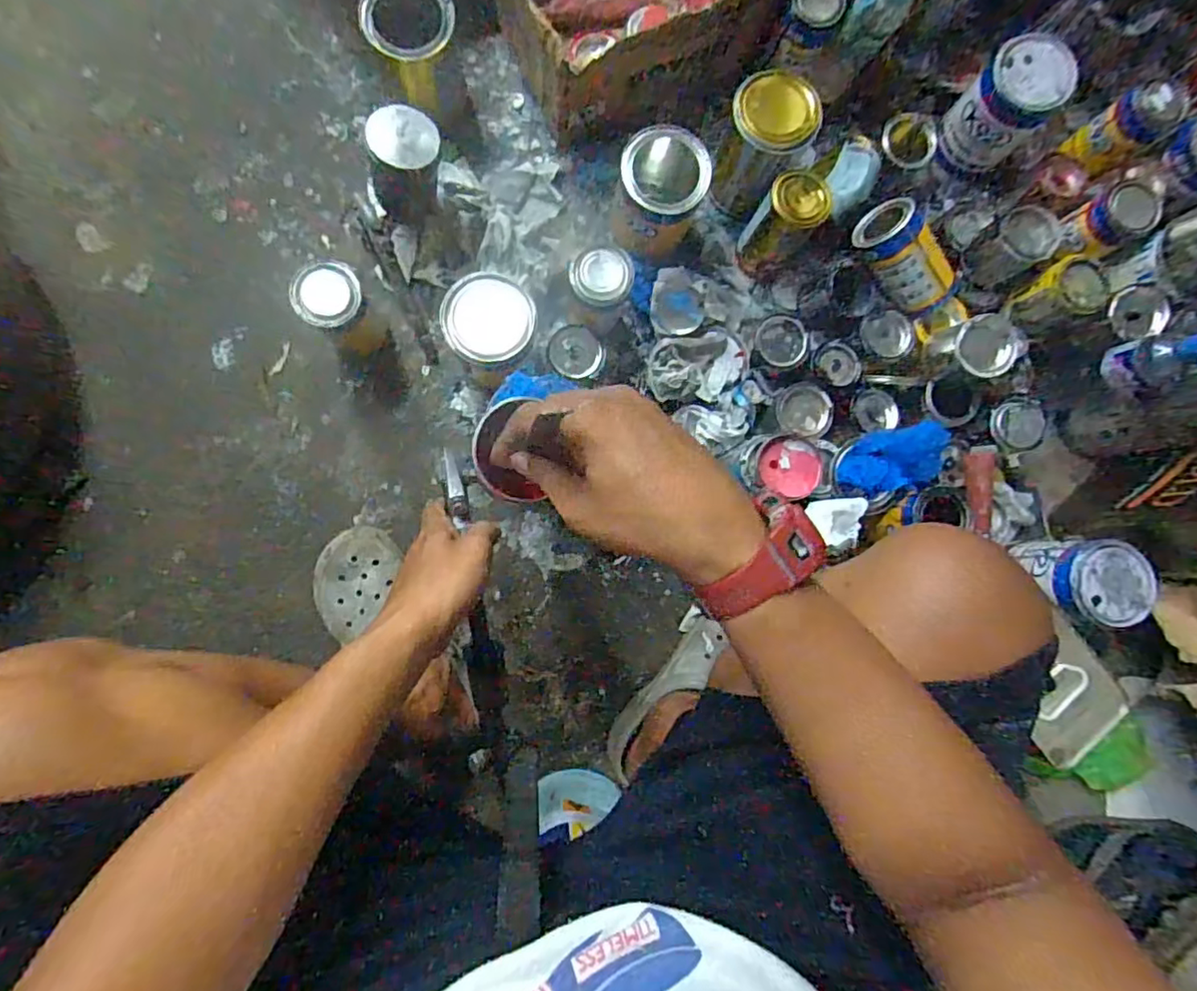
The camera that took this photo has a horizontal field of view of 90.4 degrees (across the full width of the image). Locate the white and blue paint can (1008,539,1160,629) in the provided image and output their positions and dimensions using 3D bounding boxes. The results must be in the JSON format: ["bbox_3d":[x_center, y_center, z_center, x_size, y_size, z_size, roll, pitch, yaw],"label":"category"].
[{"bbox_3d":[0.610,0.108,0.759,0.097,0.127,0.097,0,86,-6],"label":"white and blue paint can"}]

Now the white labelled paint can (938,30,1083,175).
[{"bbox_3d":[0.532,-0.512,0.785,0.124,0.127,0.106,-44,91,-7],"label":"white labelled paint can"}]

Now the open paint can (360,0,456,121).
[{"bbox_3d":[-0.224,-0.547,0.738,0.106,0.124,0.108,-17,88,-6],"label":"open paint can"}]

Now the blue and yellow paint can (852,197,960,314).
[{"bbox_3d":[0.388,-0.290,0.742,0.148,0.063,0.075,38,129,-25],"label":"blue and yellow paint can"}]

